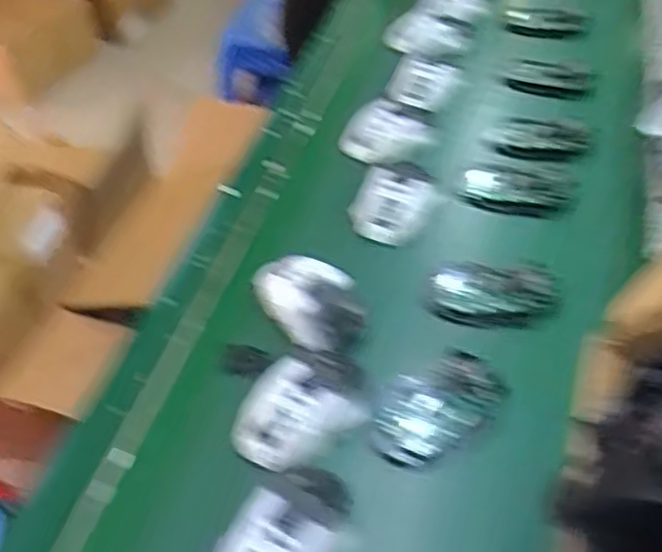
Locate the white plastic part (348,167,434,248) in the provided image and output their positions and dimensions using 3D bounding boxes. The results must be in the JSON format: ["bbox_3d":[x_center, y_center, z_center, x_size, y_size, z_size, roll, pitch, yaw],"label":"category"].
[{"bbox_3d":[0.063,-0.077,0.709,0.073,0.035,0.085,17,52,18],"label":"white plastic part"}]

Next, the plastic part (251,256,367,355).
[{"bbox_3d":[-0.018,0.024,0.627,0.119,0.031,0.067,31,57,28],"label":"plastic part"}]

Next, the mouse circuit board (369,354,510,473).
[{"bbox_3d":[0.083,0.107,0.559,0.113,0.017,0.069,-28,52,-19],"label":"mouse circuit board"}]

